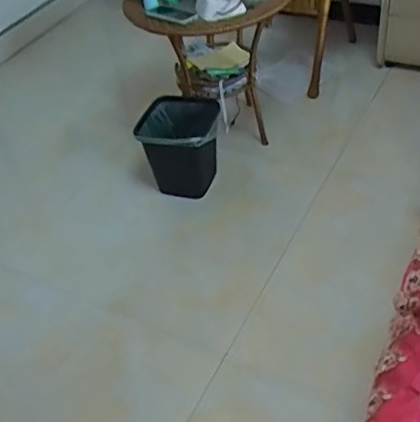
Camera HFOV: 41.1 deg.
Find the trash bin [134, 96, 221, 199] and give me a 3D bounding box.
[{"bbox_3d":[-0.096,-0.208,1.960,0.255,0.304,0.247,3,45,13],"label":"trash bin"}]

